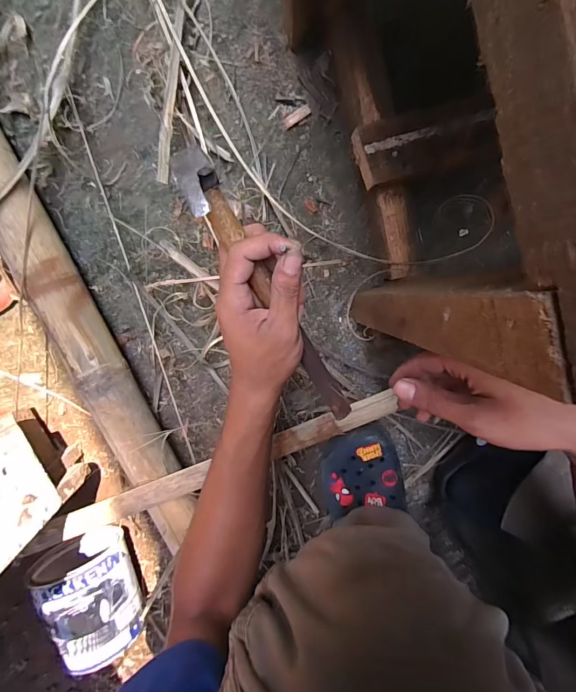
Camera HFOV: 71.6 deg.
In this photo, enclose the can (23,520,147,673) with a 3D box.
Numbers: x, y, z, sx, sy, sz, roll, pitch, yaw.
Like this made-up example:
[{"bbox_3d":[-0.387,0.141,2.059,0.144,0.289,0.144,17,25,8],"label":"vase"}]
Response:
[{"bbox_3d":[-0.255,0.333,0.540,0.105,0.111,0.136,-15,98,-1],"label":"can"}]

